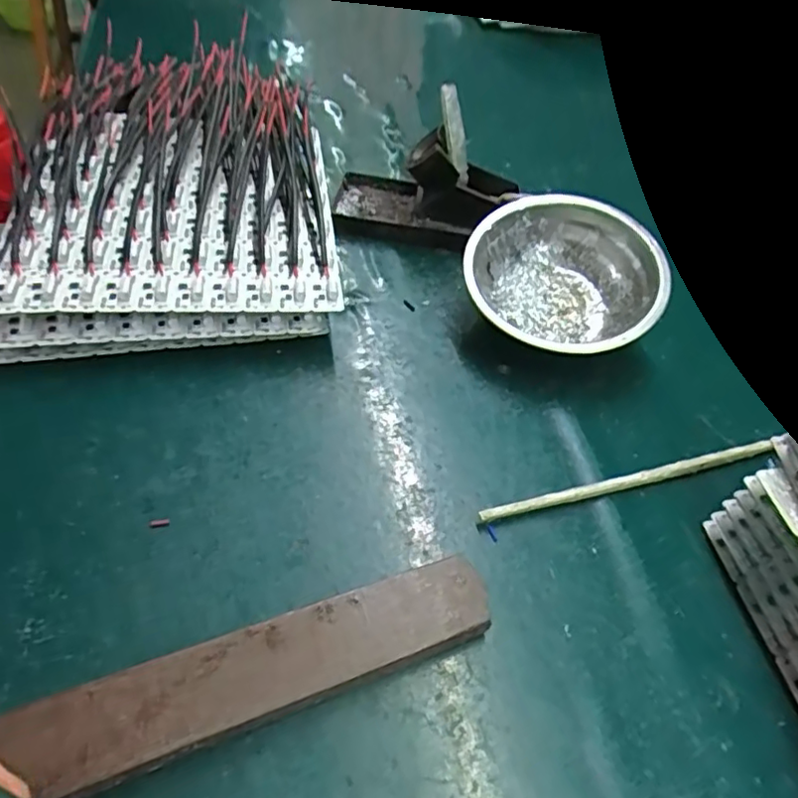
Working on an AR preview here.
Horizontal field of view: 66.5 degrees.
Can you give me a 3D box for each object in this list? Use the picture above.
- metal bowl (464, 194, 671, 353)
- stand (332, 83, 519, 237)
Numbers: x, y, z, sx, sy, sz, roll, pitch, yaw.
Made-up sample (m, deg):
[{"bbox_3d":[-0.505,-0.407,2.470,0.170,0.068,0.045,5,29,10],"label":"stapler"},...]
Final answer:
[{"bbox_3d":[0.112,-0.082,0.423,0.130,0.050,0.130,0,65,1],"label":"metal bowl"},{"bbox_3d":[0.020,-0.178,0.473,0.135,0.088,0.070,8,48,1],"label":"stand"}]

